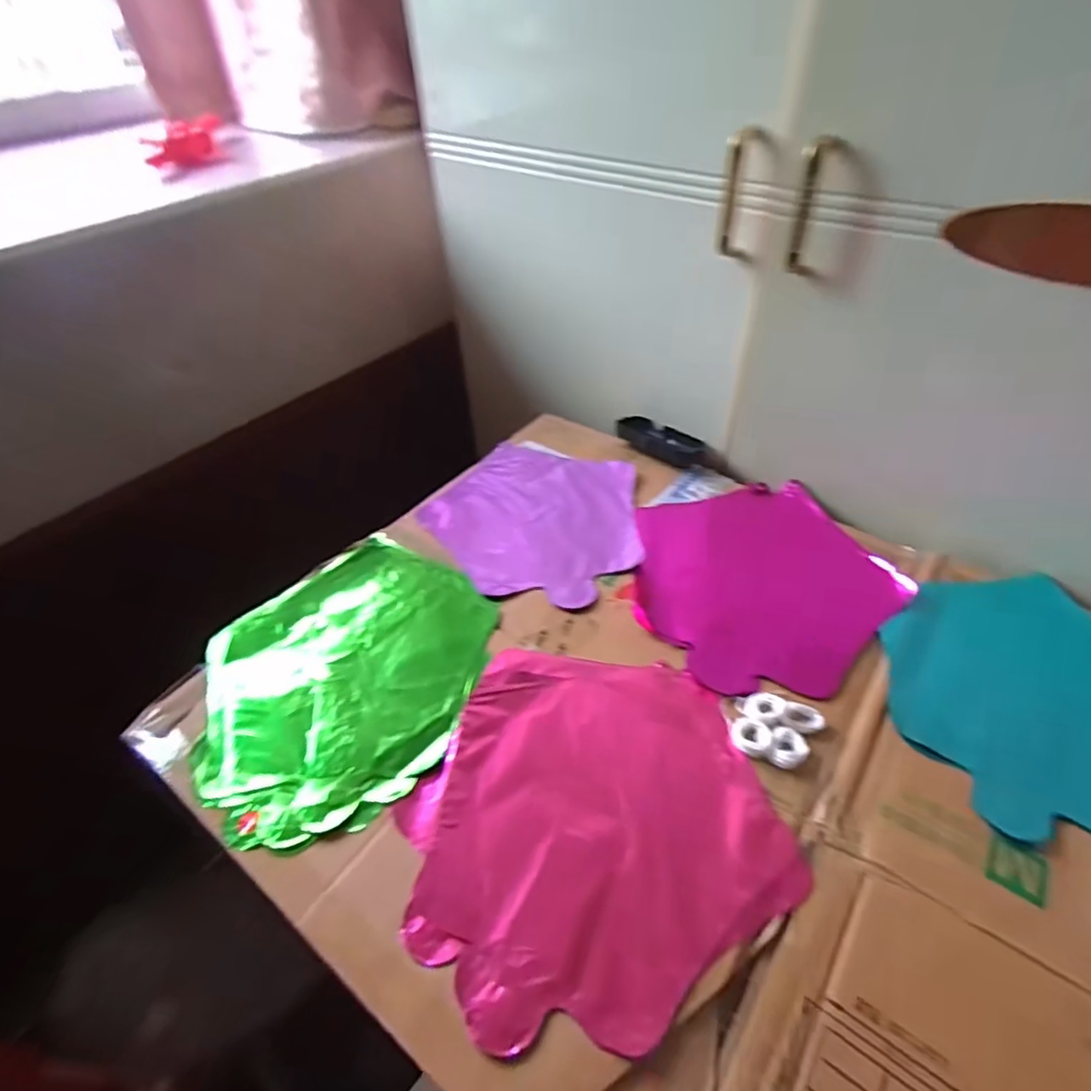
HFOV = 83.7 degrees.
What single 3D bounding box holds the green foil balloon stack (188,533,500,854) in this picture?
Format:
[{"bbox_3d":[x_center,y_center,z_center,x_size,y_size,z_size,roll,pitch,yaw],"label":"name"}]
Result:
[{"bbox_3d":[-0.167,0.105,0.515,0.237,0.012,0.255,31,54,30],"label":"green foil balloon stack"}]

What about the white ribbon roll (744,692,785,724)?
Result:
[{"bbox_3d":[0.168,0.124,0.467,0.027,0.009,0.027,-2,45,2],"label":"white ribbon roll"}]

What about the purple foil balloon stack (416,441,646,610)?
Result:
[{"bbox_3d":[-0.010,-0.032,0.644,0.225,0.009,0.221,11,47,15],"label":"purple foil balloon stack"}]

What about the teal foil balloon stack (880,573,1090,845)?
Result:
[{"bbox_3d":[0.373,0.109,0.466,0.214,0.011,0.201,-21,47,-17],"label":"teal foil balloon stack"}]

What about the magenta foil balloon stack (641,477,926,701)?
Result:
[{"bbox_3d":[0.197,0.025,0.568,0.232,0.004,0.240,-18,46,-14],"label":"magenta foil balloon stack"}]

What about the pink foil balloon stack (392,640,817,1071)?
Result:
[{"bbox_3d":[0.043,0.184,0.415,0.231,0.006,0.243,4,45,7],"label":"pink foil balloon stack"}]

